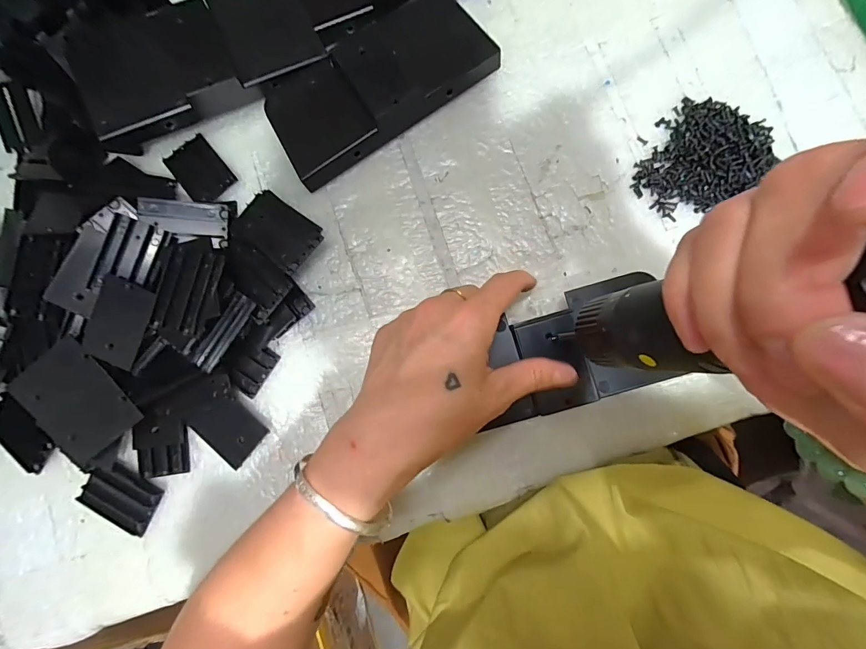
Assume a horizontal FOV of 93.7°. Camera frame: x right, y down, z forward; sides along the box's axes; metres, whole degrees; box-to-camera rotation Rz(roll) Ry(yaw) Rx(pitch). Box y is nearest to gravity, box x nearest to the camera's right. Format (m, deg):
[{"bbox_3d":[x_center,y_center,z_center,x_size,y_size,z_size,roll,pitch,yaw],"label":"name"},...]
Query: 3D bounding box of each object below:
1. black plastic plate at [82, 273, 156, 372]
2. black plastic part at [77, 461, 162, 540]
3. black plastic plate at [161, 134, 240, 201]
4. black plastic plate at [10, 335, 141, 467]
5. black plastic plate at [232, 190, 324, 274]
[{"bbox_3d":[-0.204,-0.001,0.263,0.043,0.005,0.055,23,95,9],"label":"black plastic plate"},{"bbox_3d":[-0.219,0.119,0.284,0.052,0.006,0.039,27,87,6],"label":"black plastic part"},{"bbox_3d":[-0.174,-0.114,0.304,0.035,0.004,0.053,-41,76,-4],"label":"black plastic plate"},{"bbox_3d":[-0.240,0.052,0.273,0.064,0.008,0.073,-36,93,6],"label":"black plastic plate"},{"bbox_3d":[-0.110,-0.068,0.288,0.060,0.010,0.041,34,72,7],"label":"black plastic plate"}]

